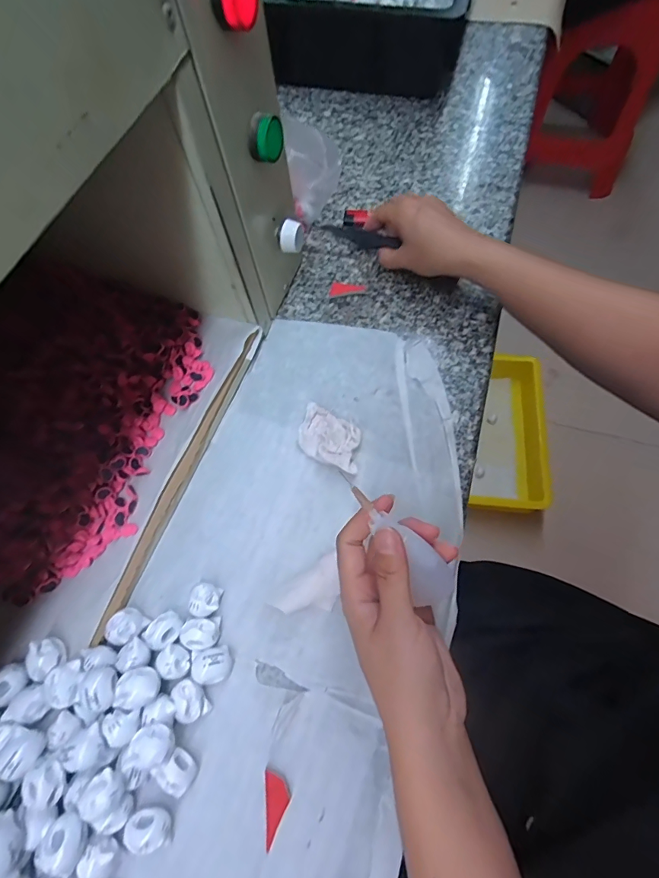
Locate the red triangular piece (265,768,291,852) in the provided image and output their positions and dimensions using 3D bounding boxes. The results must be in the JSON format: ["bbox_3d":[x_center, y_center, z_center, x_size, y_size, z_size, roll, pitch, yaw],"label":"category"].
[{"bbox_3d":[-0.031,0.223,0.257,0.014,0.004,0.036,-6,66,0],"label":"red triangular piece"}]

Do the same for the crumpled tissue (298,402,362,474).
[{"bbox_3d":[0.002,0.001,0.351,0.055,0.019,0.044,20,69,11],"label":"crumpled tissue"}]

